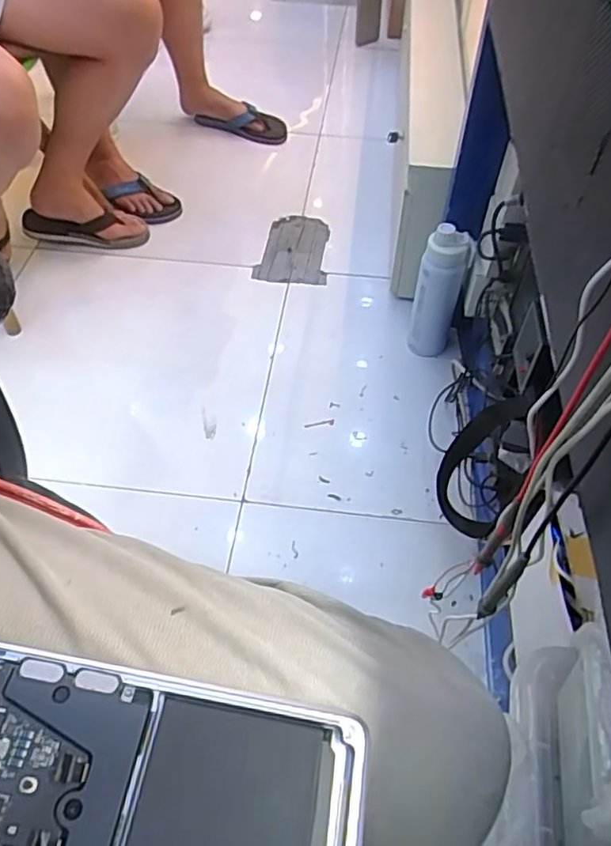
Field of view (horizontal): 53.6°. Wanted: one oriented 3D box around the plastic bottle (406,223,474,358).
[{"bbox_3d":[0.251,-0.240,1.162,0.082,0.264,0.070,11,54,7],"label":"plastic bottle"}]

